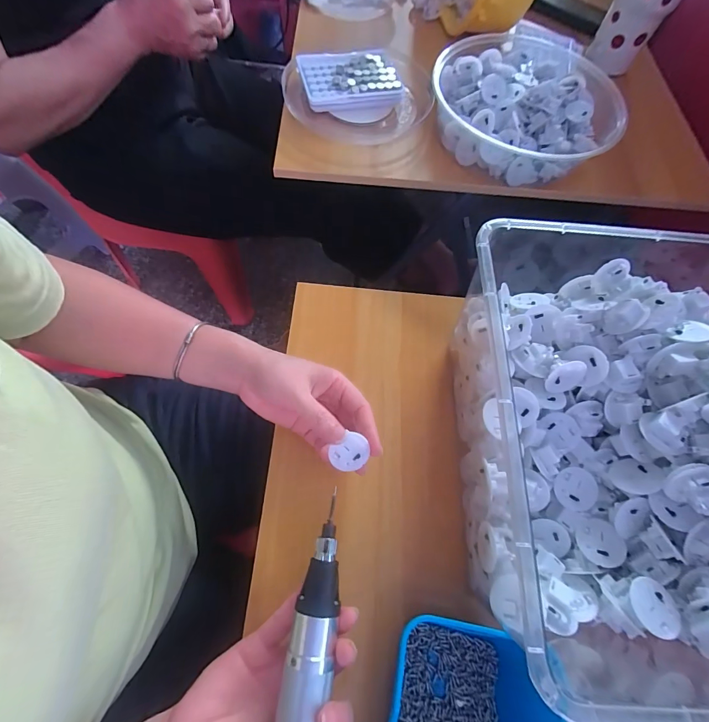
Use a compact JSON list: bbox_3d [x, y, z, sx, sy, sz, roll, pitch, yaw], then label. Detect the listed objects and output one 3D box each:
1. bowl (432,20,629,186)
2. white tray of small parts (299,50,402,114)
[{"bbox_3d":[0.227,-0.331,0.475,0.256,0.074,0.232,-40,74,-19],"label":"bowl"},{"bbox_3d":[-0.008,-0.372,0.476,0.122,0.025,0.090,-13,67,-9],"label":"white tray of small parts"}]

